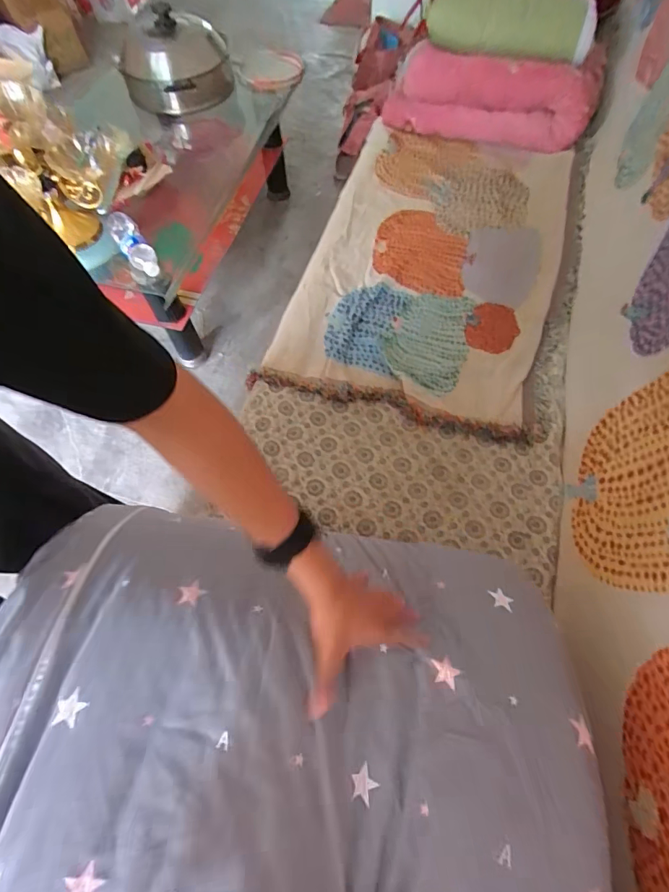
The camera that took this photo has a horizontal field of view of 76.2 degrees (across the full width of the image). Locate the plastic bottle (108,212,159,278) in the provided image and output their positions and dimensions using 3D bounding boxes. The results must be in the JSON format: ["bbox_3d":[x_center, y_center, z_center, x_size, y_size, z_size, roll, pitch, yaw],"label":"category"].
[{"bbox_3d":[-0.497,-0.499,1.052,0.070,0.051,0.231,-30,66,-13],"label":"plastic bottle"}]

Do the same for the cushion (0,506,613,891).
[{"bbox_3d":[-0.067,0.307,0.441,0.625,0.121,0.468,8,64,6],"label":"cushion"}]

